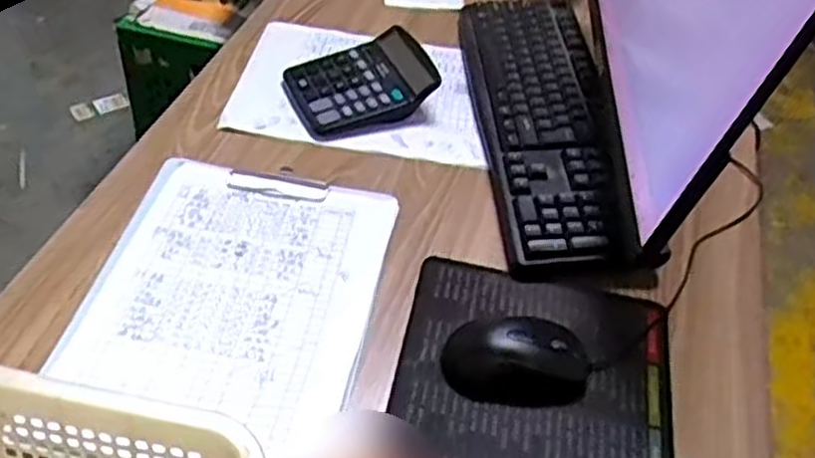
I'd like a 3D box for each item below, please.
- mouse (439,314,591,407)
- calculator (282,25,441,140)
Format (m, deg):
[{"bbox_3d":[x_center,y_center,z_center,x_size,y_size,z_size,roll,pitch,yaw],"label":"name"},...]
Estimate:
[{"bbox_3d":[0.084,0.099,0.602,0.111,0.033,0.062,9,45,2],"label":"mouse"},{"bbox_3d":[-0.051,-0.160,0.832,0.142,0.042,0.125,-14,48,-20],"label":"calculator"}]

